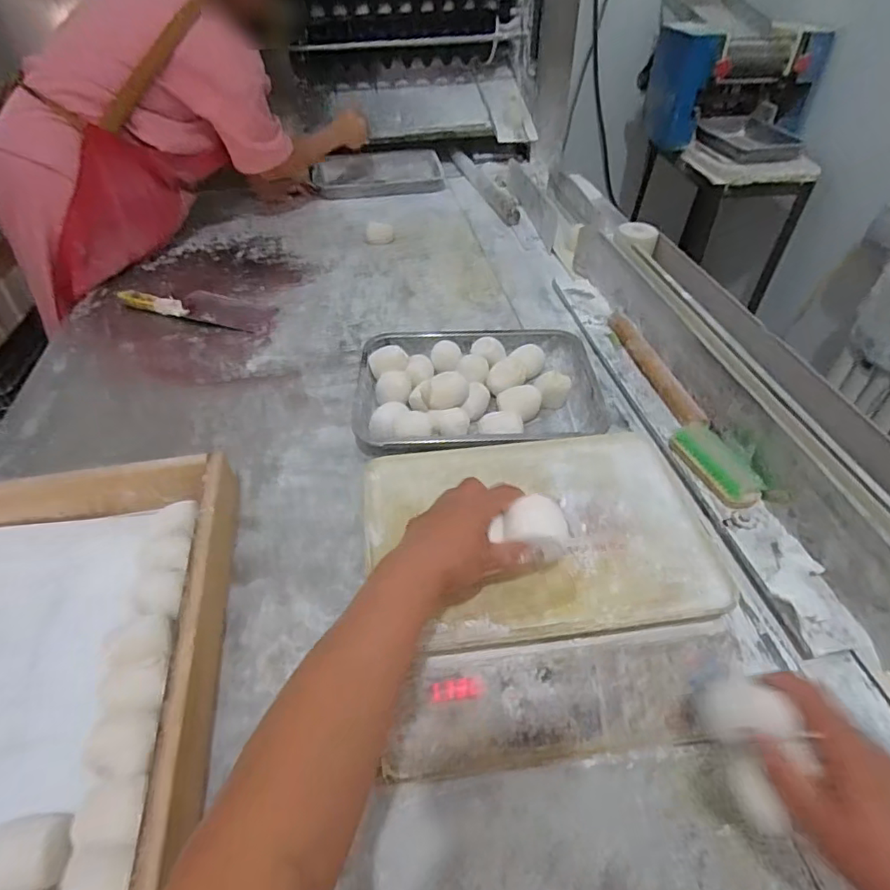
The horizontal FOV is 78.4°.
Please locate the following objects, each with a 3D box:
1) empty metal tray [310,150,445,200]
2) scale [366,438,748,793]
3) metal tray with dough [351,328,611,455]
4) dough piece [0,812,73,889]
[{"bbox_3d":[-0.187,-0.762,1.537,0.357,0.050,0.232,-6,45,-5],"label":"empty metal tray"},{"bbox_3d":[0.094,0.138,0.561,0.330,0.103,0.307,-5,45,-4],"label":"scale"},{"bbox_3d":[0.047,-0.101,0.833,0.351,0.063,0.268,-3,45,-3],"label":"metal tray with dough"},{"bbox_3d":[-0.322,0.312,0.412,0.059,0.028,0.046,-12,46,-11],"label":"dough piece"}]

